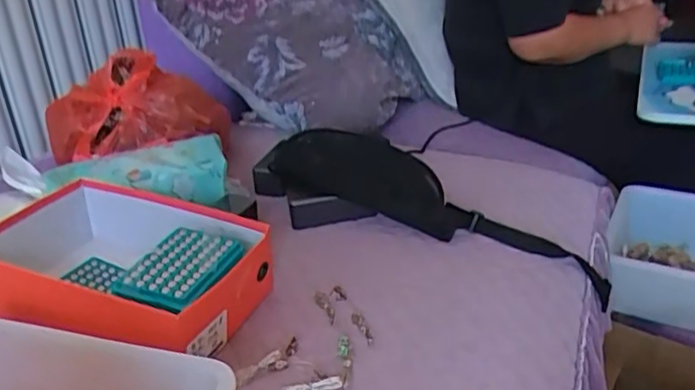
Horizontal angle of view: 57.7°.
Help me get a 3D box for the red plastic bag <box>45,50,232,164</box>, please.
[{"bbox_3d":[-0.367,-0.151,1.085,0.311,0.140,0.148,-8,27,-11],"label":"red plastic bag"}]

